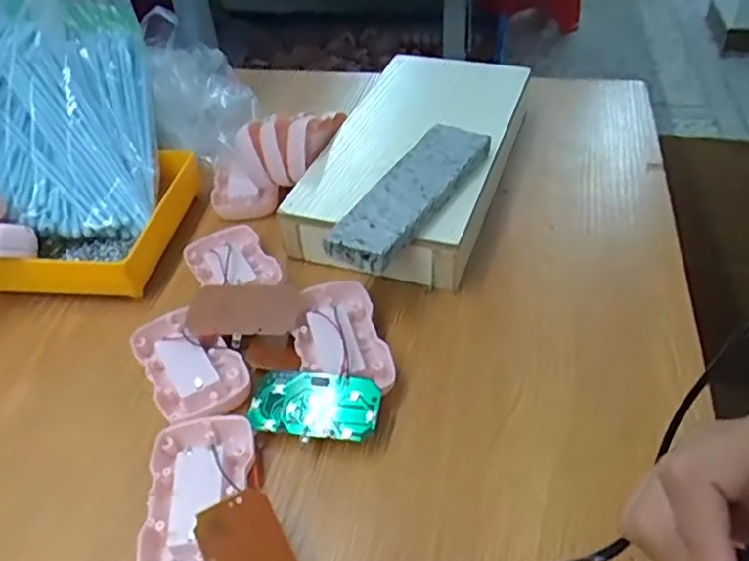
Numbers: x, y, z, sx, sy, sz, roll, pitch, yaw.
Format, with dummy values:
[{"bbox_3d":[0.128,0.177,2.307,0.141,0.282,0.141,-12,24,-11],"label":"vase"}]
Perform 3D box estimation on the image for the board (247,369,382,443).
[{"bbox_3d":[-0.034,0.070,0.361,0.073,0.004,0.038,1,57,10],"label":"board"}]

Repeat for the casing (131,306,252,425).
[{"bbox_3d":[-0.116,0.052,0.396,0.053,0.013,0.085,-29,49,-23],"label":"casing"}]

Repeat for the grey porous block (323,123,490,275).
[{"bbox_3d":[0.026,-0.062,0.440,0.045,0.013,0.152,25,53,23],"label":"grey porous block"}]

